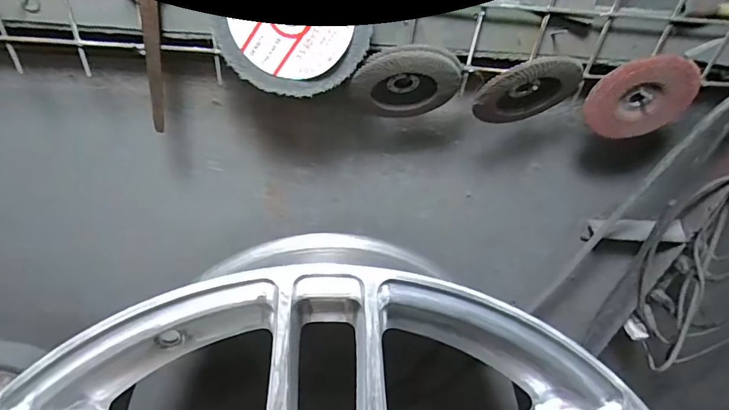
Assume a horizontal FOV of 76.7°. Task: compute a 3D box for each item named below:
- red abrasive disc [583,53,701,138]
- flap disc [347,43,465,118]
[{"bbox_3d":[0.249,-0.096,0.415,0.090,0.083,0.014,4,43,-3],"label":"red abrasive disc"},{"bbox_3d":[0.037,-0.103,0.391,0.082,0.083,0.016,-18,66,30],"label":"flap disc"}]

